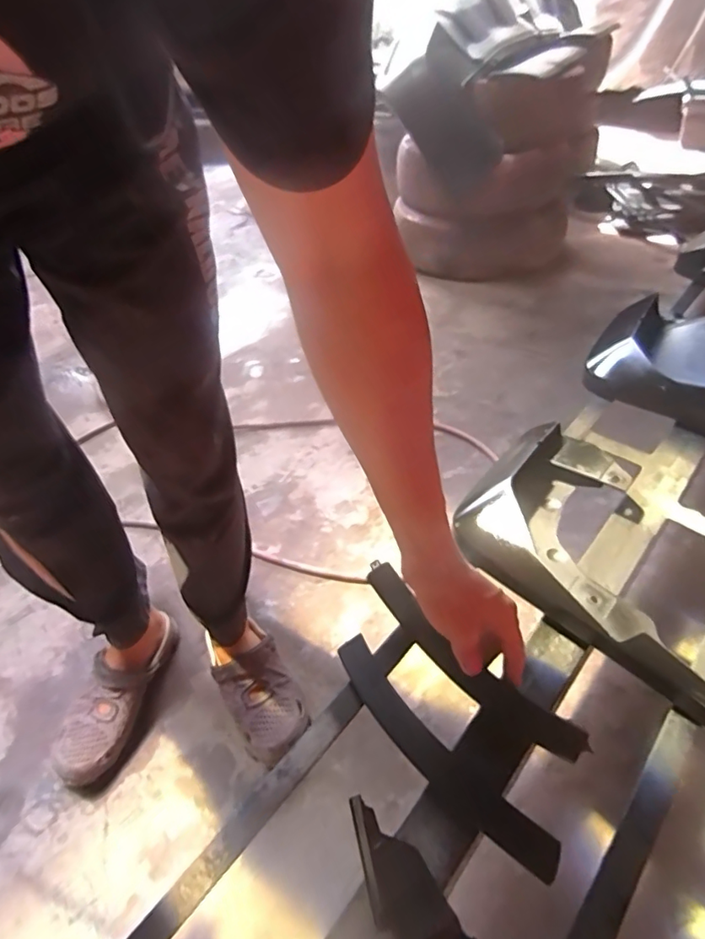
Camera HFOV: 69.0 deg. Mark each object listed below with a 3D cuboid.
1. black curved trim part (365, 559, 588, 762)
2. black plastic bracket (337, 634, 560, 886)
[{"bbox_3d":[0.101,0.175,0.485,0.038,0.023,0.241,-35,56,-25],"label":"black curved trim part"},{"bbox_3d":[0.069,0.247,0.455,0.041,0.014,0.240,-33,52,-26],"label":"black plastic bracket"}]

